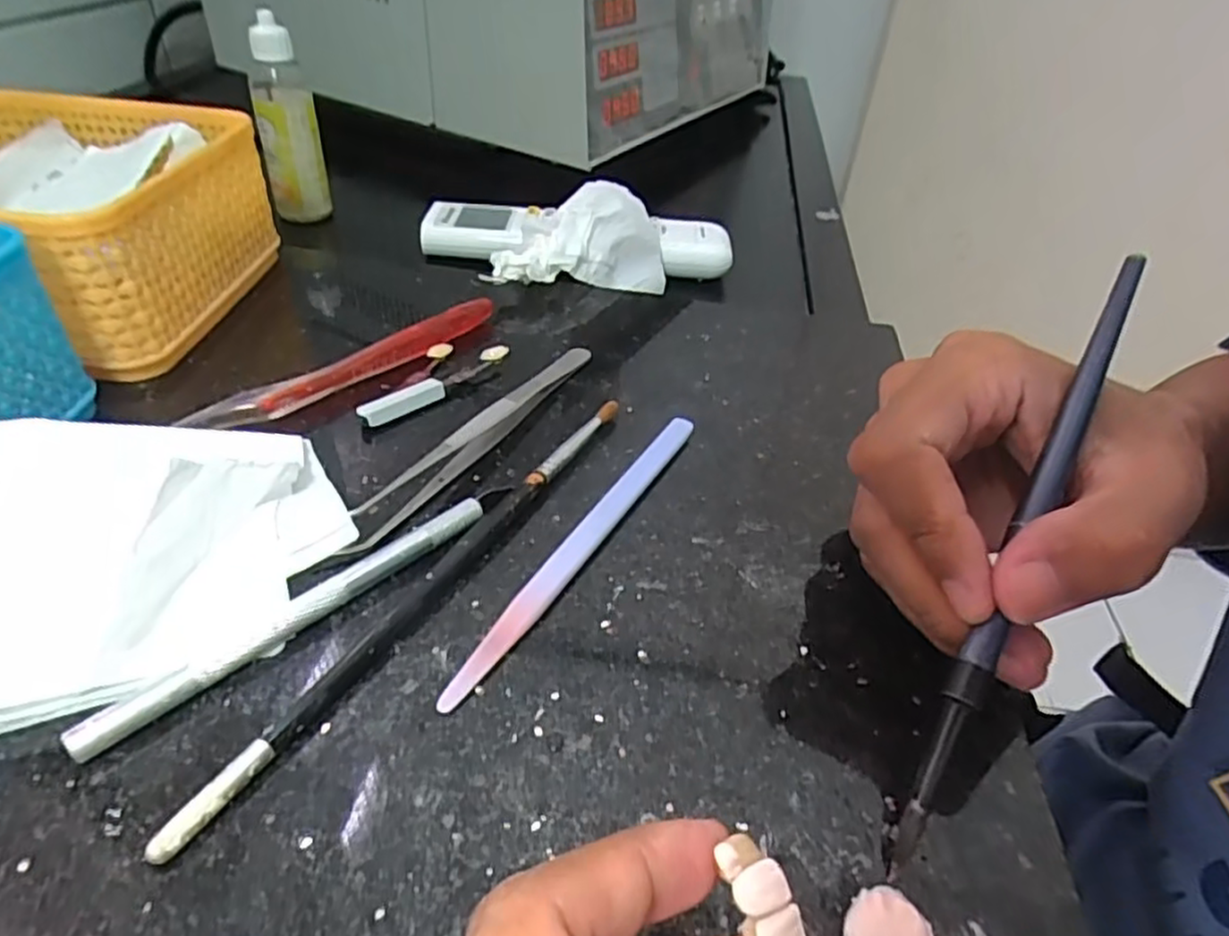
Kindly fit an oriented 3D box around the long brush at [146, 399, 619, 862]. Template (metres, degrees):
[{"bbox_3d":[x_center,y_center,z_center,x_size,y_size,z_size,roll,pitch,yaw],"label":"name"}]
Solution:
[{"bbox_3d":[-0.048,0.028,0.210,0.010,0.009,0.186,24,43,20],"label":"long brush"}]

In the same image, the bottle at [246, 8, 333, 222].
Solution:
[{"bbox_3d":[-0.181,-0.191,0.398,0.031,0.102,0.027,-7,41,-16],"label":"bottle"}]

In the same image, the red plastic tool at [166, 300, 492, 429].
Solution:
[{"bbox_3d":[-0.099,-0.042,0.280,0.012,0.014,0.129,34,47,29],"label":"red plastic tool"}]

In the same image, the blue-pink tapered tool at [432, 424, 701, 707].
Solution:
[{"bbox_3d":[-0.008,0.021,0.226,0.009,0.004,0.138,34,47,9],"label":"blue-pink tapered tool"}]

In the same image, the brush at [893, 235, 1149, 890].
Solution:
[{"bbox_3d":[0.101,0.017,0.177,0.008,0.011,0.168,24,76,21],"label":"brush"}]

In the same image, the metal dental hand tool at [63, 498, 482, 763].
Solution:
[{"bbox_3d":[-0.084,0.038,0.194,0.010,0.008,0.113,34,46,29],"label":"metal dental hand tool"}]

